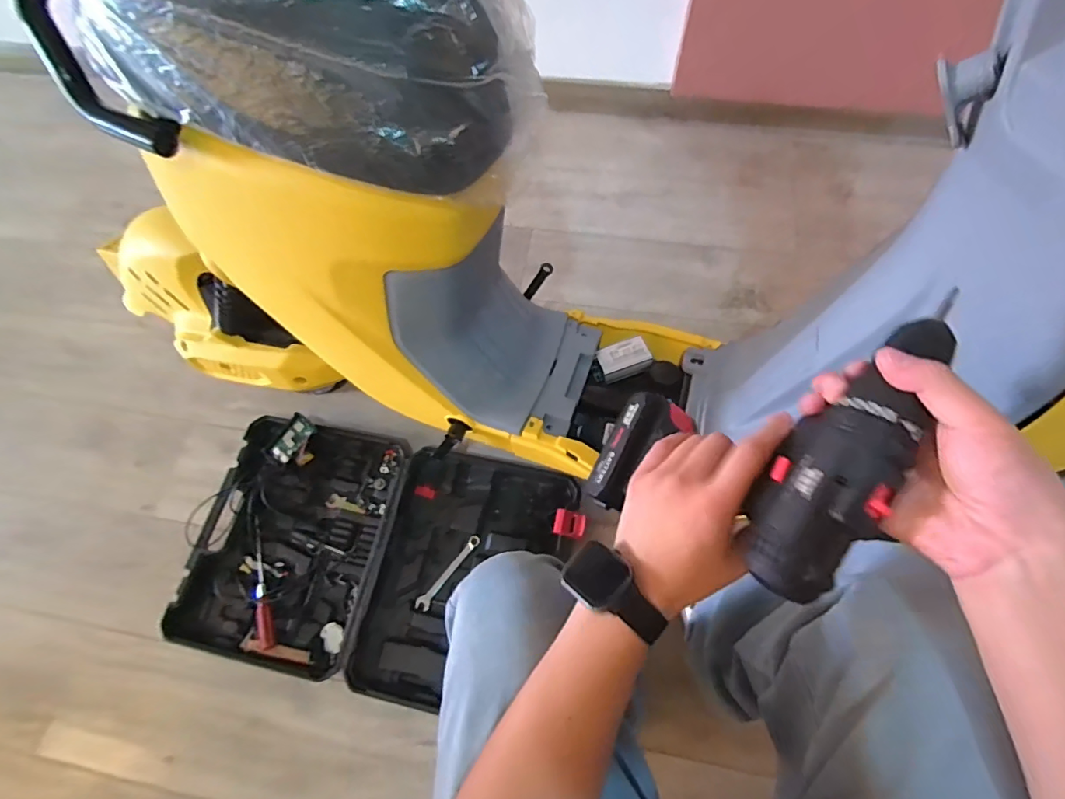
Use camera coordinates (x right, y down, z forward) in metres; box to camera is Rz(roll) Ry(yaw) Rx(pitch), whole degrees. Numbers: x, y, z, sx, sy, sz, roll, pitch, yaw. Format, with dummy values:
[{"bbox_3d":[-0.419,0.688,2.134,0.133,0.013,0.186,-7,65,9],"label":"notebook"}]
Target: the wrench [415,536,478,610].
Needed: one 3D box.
[{"bbox_3d":[-0.146,0.303,0.880,0.022,0.012,0.150,35,73,16],"label":"wrench"}]

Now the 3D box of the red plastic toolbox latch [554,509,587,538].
[{"bbox_3d":[0.064,0.214,0.863,0.052,0.013,0.040,11,68,8],"label":"red plastic toolbox latch"}]

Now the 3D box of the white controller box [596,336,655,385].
[{"bbox_3d":[0.146,-0.066,0.798,0.078,0.023,0.056,-19,67,-5],"label":"white controller box"}]

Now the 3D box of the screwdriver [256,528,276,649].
[{"bbox_3d":[-0.466,0.322,0.865,0.025,0.026,0.200,-17,67,-4],"label":"screwdriver"}]

